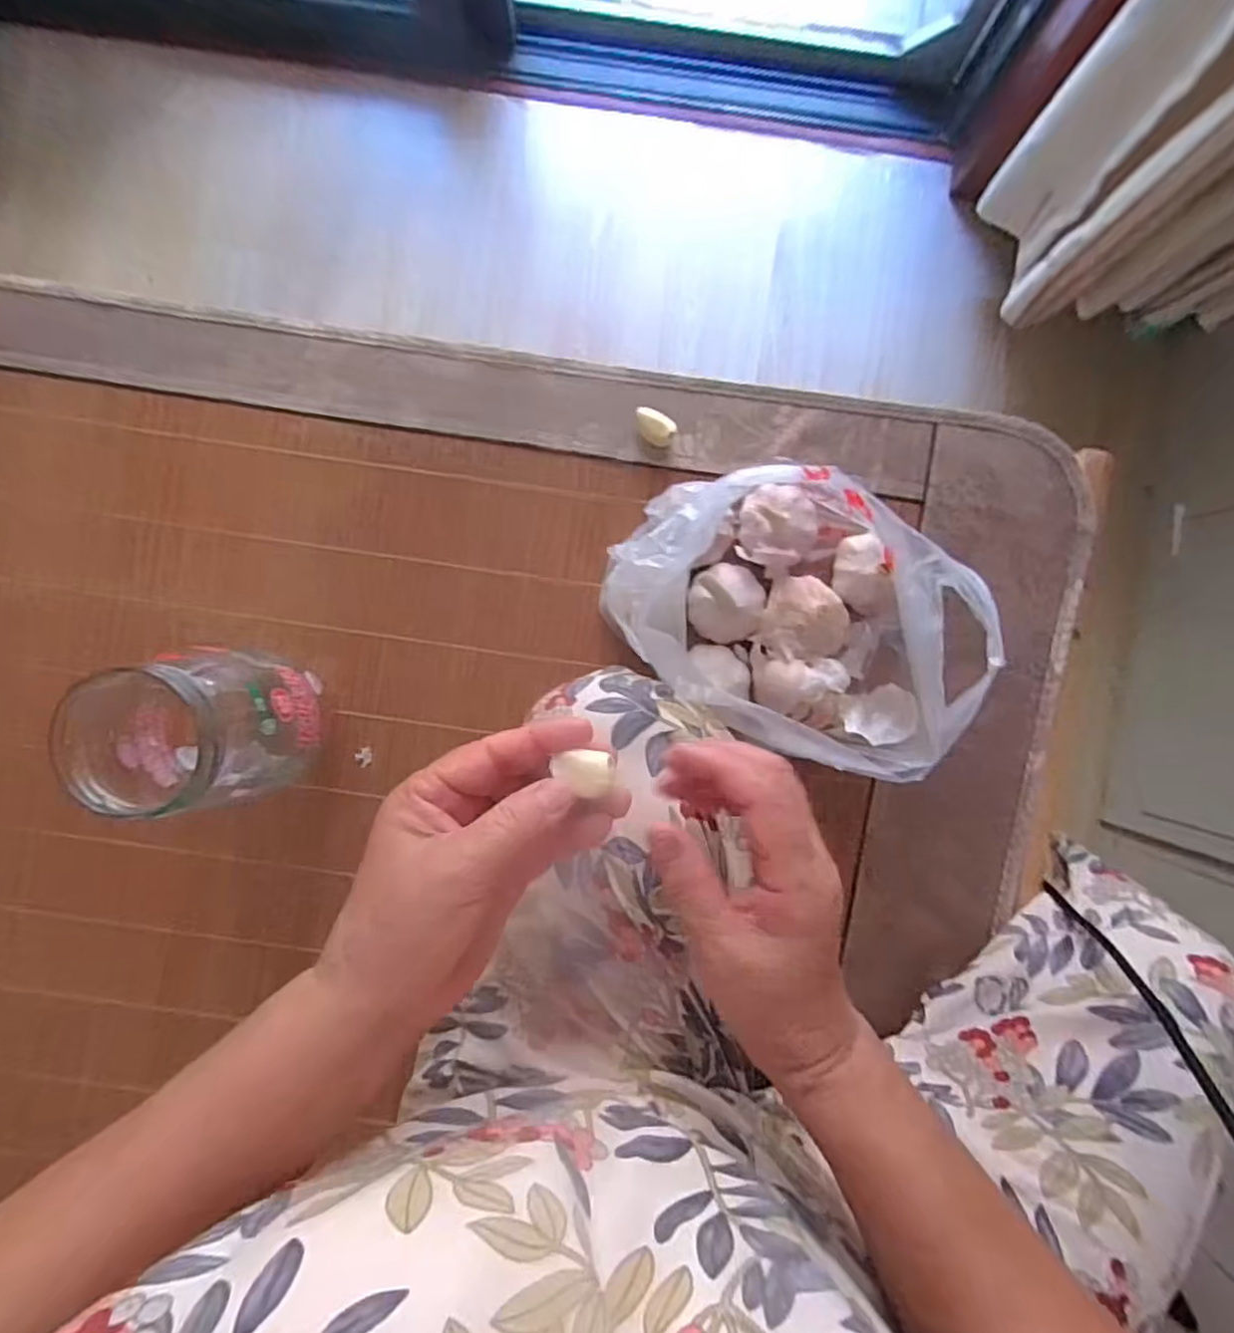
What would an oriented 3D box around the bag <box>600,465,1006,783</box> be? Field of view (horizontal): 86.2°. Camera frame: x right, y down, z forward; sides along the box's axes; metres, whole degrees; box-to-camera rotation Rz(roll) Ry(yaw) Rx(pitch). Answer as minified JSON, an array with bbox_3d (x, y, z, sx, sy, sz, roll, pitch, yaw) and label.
[{"bbox_3d":[0.118,-0.030,0.423,0.227,0.111,0.162,31,91,-1],"label":"bag"}]

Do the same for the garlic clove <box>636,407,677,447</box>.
[{"bbox_3d":[0.026,-0.168,0.466,0.030,0.013,0.018,32,91,-1],"label":"garlic clove"}]

